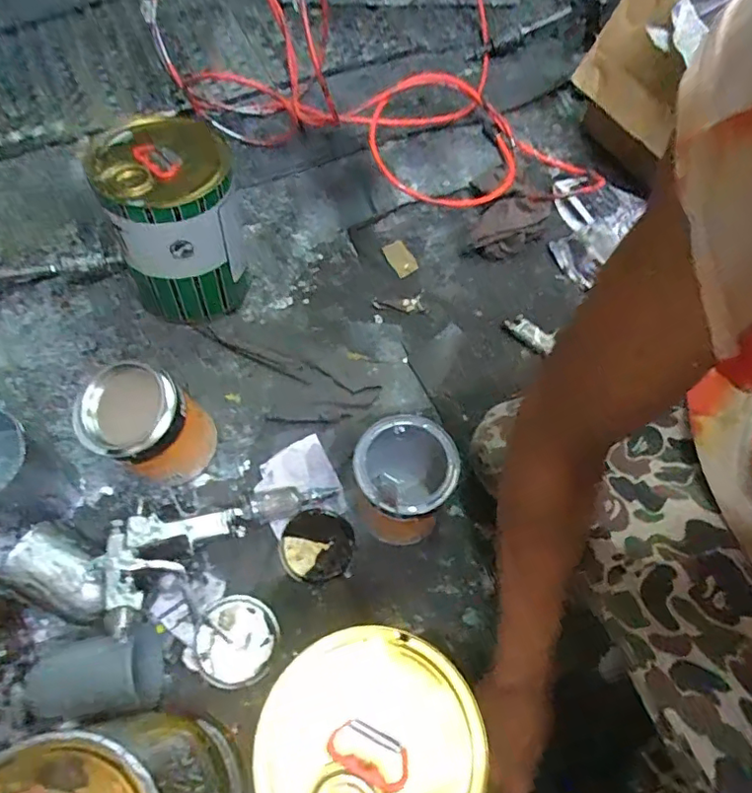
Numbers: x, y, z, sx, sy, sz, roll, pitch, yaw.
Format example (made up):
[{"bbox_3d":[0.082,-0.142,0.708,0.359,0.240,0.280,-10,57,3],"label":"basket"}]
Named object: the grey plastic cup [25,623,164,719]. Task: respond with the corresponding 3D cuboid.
[{"bbox_3d":[-0.287,0.286,0.566,0.136,0.062,0.073,-19,73,3],"label":"grey plastic cup"}]

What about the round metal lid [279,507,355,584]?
[{"bbox_3d":[-0.069,0.174,0.659,0.085,0.016,0.082,1,64,-2],"label":"round metal lid"}]

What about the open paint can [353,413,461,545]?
[{"bbox_3d":[0.030,0.095,0.635,0.106,0.129,0.108,1,64,-2],"label":"open paint can"}]

